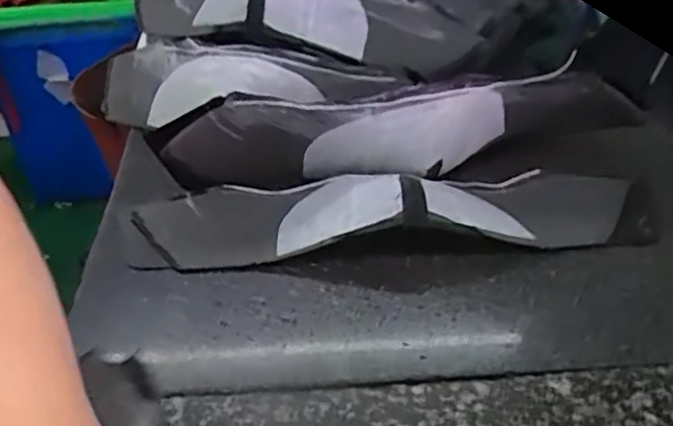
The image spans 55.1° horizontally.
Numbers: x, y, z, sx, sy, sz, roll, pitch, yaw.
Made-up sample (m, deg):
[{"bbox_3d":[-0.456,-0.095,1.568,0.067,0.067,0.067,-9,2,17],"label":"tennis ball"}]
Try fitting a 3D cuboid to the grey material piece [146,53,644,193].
[{"bbox_3d":[0.043,-0.050,0.422,0.308,0.074,0.040,-5,35,-7],"label":"grey material piece"}]

